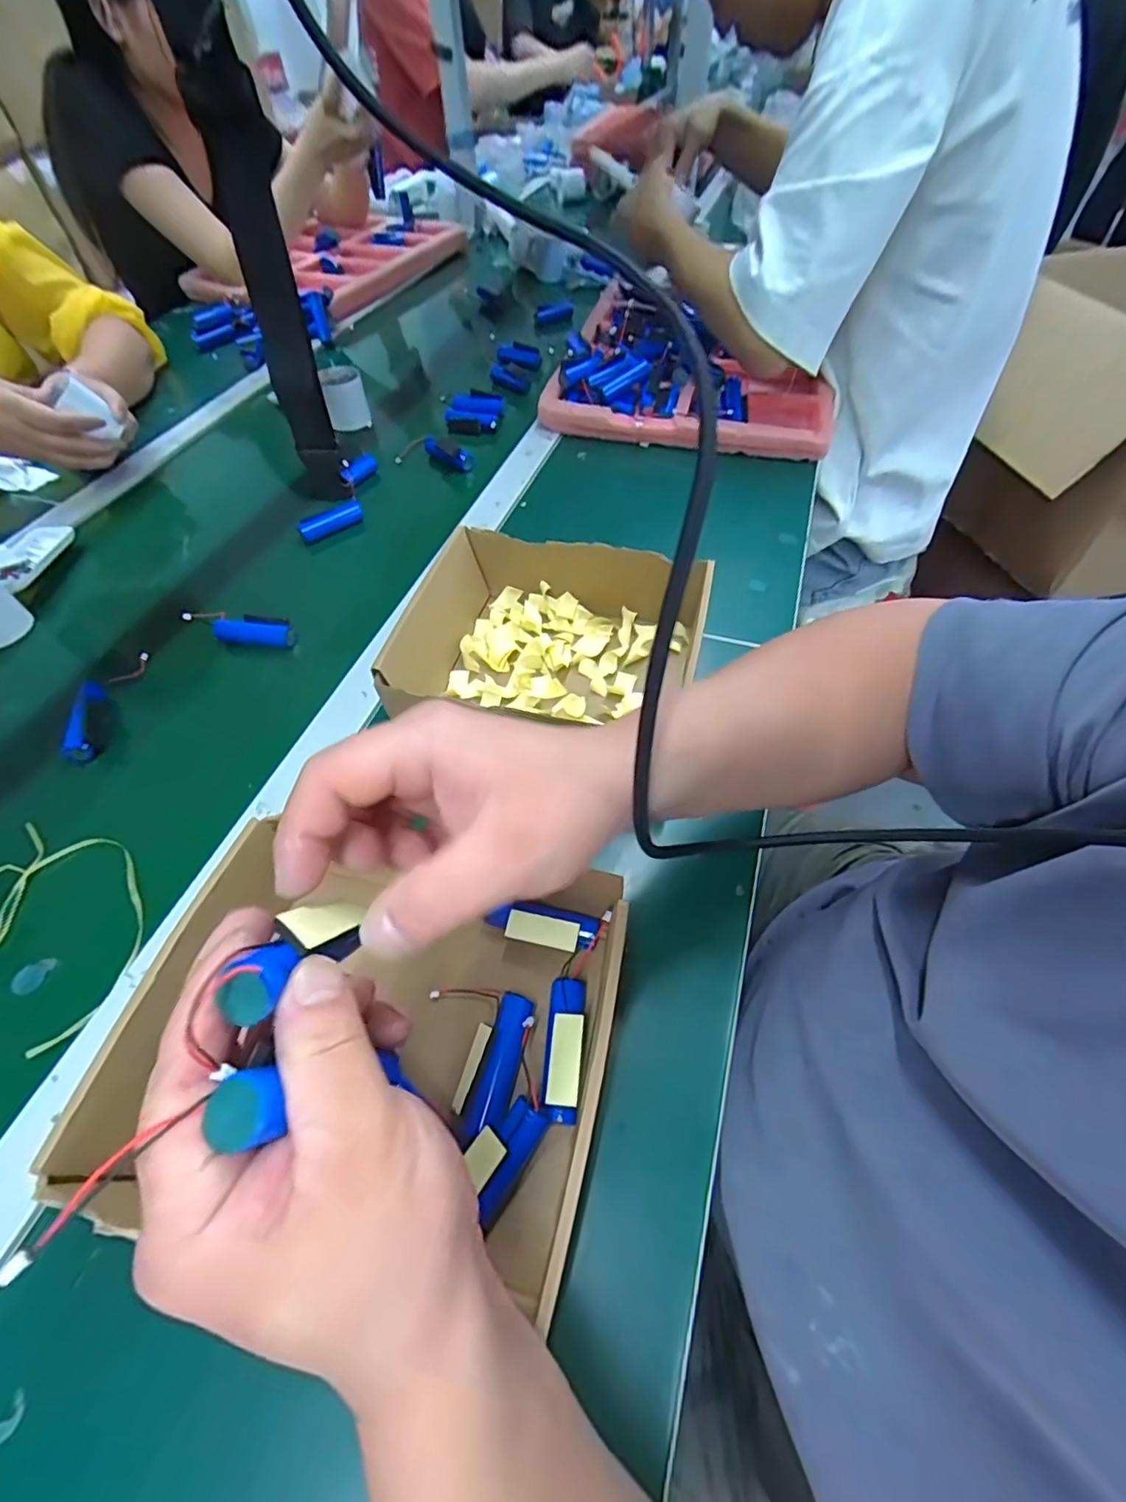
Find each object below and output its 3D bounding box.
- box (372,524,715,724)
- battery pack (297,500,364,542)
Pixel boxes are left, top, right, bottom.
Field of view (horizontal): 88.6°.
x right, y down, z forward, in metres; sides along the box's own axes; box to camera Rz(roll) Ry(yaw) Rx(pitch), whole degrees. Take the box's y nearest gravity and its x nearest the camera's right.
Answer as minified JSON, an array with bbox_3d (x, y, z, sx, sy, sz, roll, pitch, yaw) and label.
[{"bbox_3d":[-0.013,-0.085,0.440,0.225,0.062,0.196,11,56,11],"label":"box"},{"bbox_3d":[-0.235,-0.234,0.583,0.066,0.021,0.014,-26,57,-15],"label":"battery pack"}]

